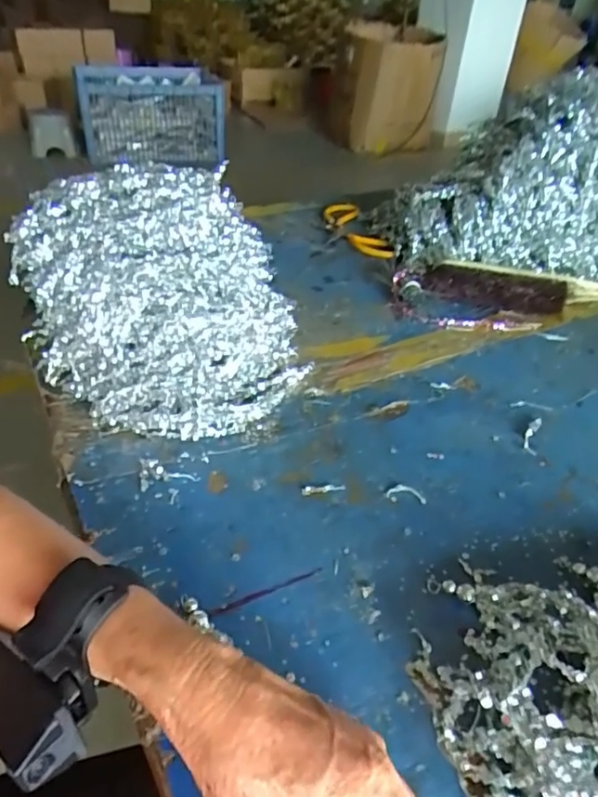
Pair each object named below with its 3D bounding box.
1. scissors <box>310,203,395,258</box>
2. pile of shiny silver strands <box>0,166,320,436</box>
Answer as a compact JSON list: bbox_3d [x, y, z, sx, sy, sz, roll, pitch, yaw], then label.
[{"bbox_3d":[0.075,-0.265,0.885,0.114,0.026,0.178,1,38,-5],"label":"scissors"},{"bbox_3d":[-0.119,-0.097,0.516,0.224,0.178,0.195,18,40,16],"label":"pile of shiny silver strands"}]

